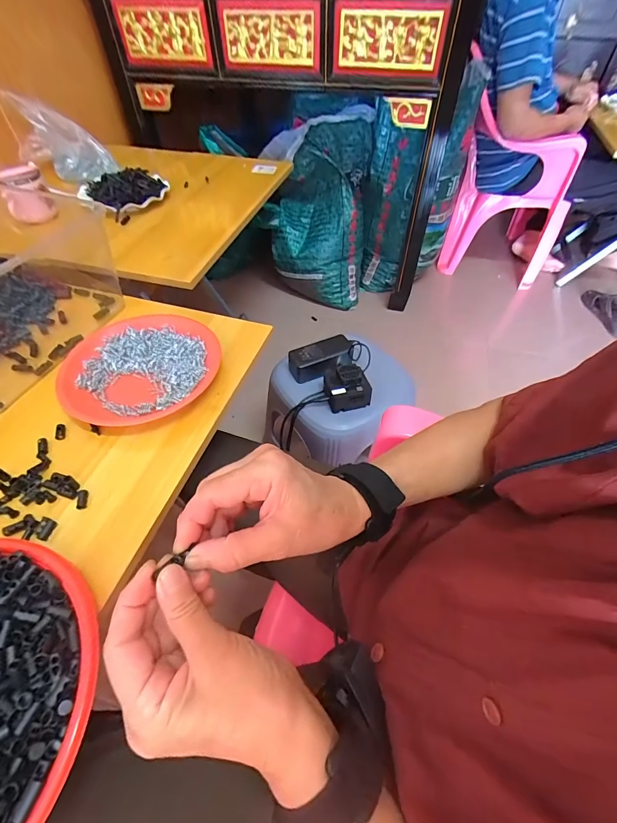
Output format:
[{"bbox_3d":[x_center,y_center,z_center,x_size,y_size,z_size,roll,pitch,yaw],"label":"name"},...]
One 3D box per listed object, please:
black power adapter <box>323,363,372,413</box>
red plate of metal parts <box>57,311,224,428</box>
[{"bbox_3d":[0.072,-0.047,0.694,0.079,0.049,0.075,-15,54,-9],"label":"black power adapter"},{"bbox_3d":[-0.215,-0.058,0.462,0.179,0.022,0.189,-1,53,1],"label":"red plate of metal parts"}]

